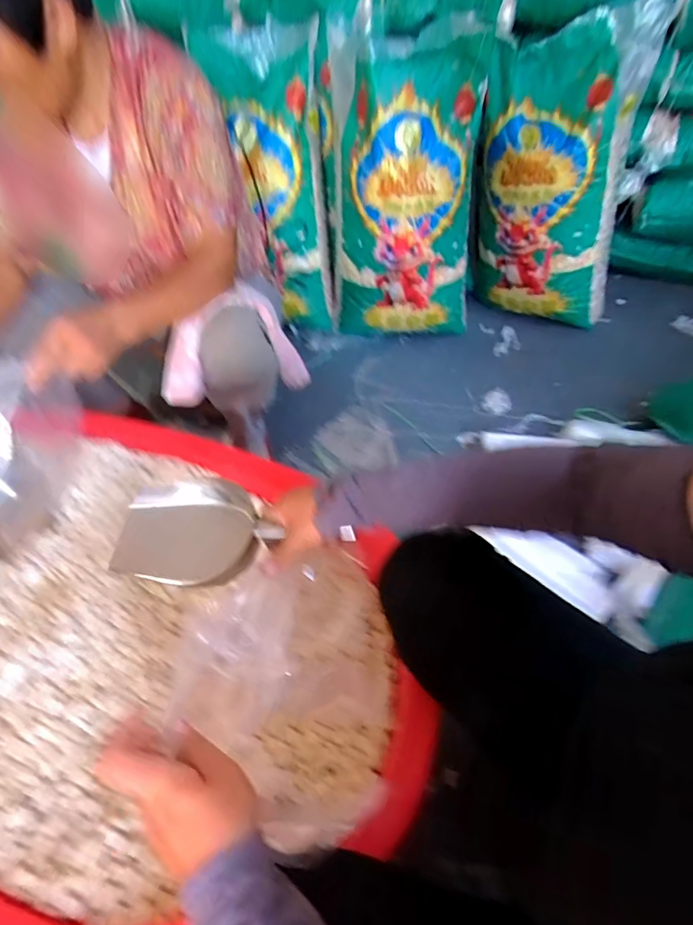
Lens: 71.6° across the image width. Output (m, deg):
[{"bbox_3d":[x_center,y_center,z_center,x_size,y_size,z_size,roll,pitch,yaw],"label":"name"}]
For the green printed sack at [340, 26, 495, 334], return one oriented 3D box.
[{"bbox_3d":[0.142,-0.598,1.129,0.329,0.573,0.202,2,51,6],"label":"green printed sack"}]

